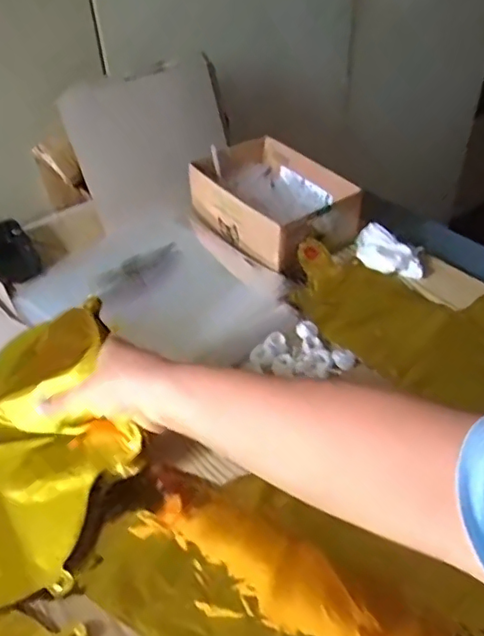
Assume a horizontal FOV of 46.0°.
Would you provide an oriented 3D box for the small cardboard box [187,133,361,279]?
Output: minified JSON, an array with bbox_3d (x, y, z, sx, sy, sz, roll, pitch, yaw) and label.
[{"bbox_3d":[0.034,-0.142,0.683,0.135,0.056,0.218,-27,48,-25],"label":"small cardboard box"}]

